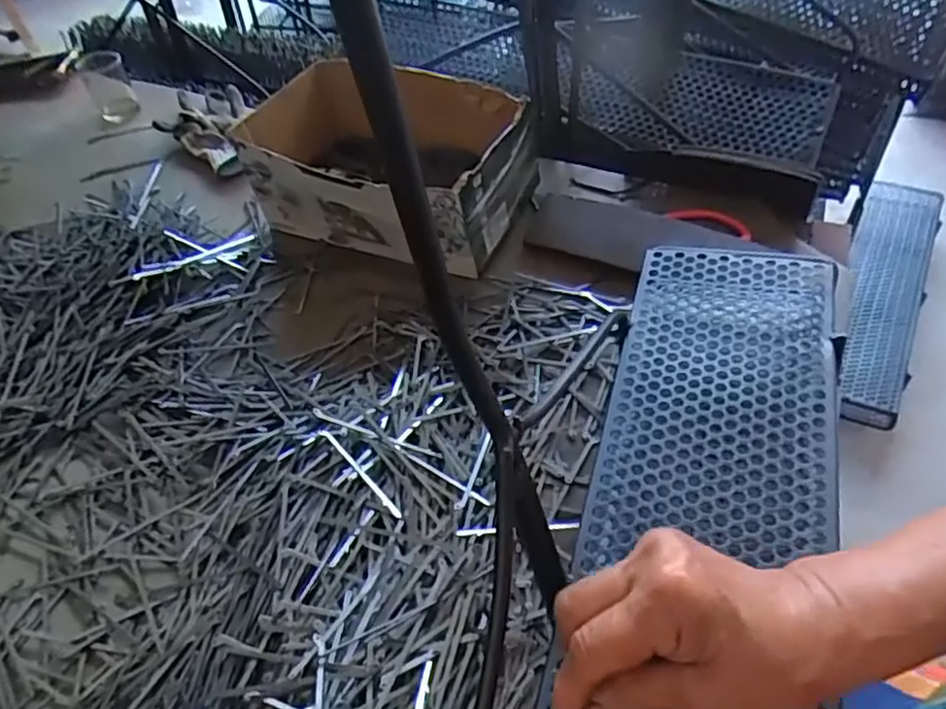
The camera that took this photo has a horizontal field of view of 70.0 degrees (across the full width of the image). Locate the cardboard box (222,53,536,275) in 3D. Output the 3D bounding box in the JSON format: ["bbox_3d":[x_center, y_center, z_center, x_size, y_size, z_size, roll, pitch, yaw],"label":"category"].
[{"bbox_3d":[-0.091,-0.209,0.738,0.289,0.110,0.195,13,52,16],"label":"cardboard box"}]

